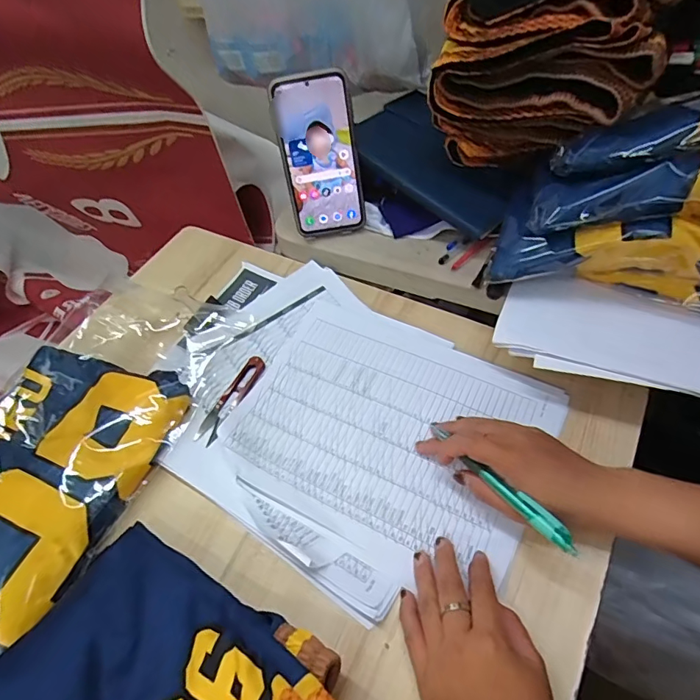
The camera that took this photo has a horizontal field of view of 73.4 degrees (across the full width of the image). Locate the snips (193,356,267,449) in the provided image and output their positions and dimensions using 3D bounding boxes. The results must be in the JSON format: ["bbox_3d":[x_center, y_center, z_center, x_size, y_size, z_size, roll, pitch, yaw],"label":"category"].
[{"bbox_3d":[-0.120,0.048,0.477,0.025,0.012,0.103,20,59,17],"label":"snips"}]

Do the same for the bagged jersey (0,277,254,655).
[{"bbox_3d":[-0.272,0.070,0.450,0.197,0.037,0.353,16,58,15],"label":"bagged jersey"}]

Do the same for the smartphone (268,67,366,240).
[{"bbox_3d":[-0.033,-0.210,0.518,0.082,0.166,0.008,-8,33,2],"label":"smartphone"}]

